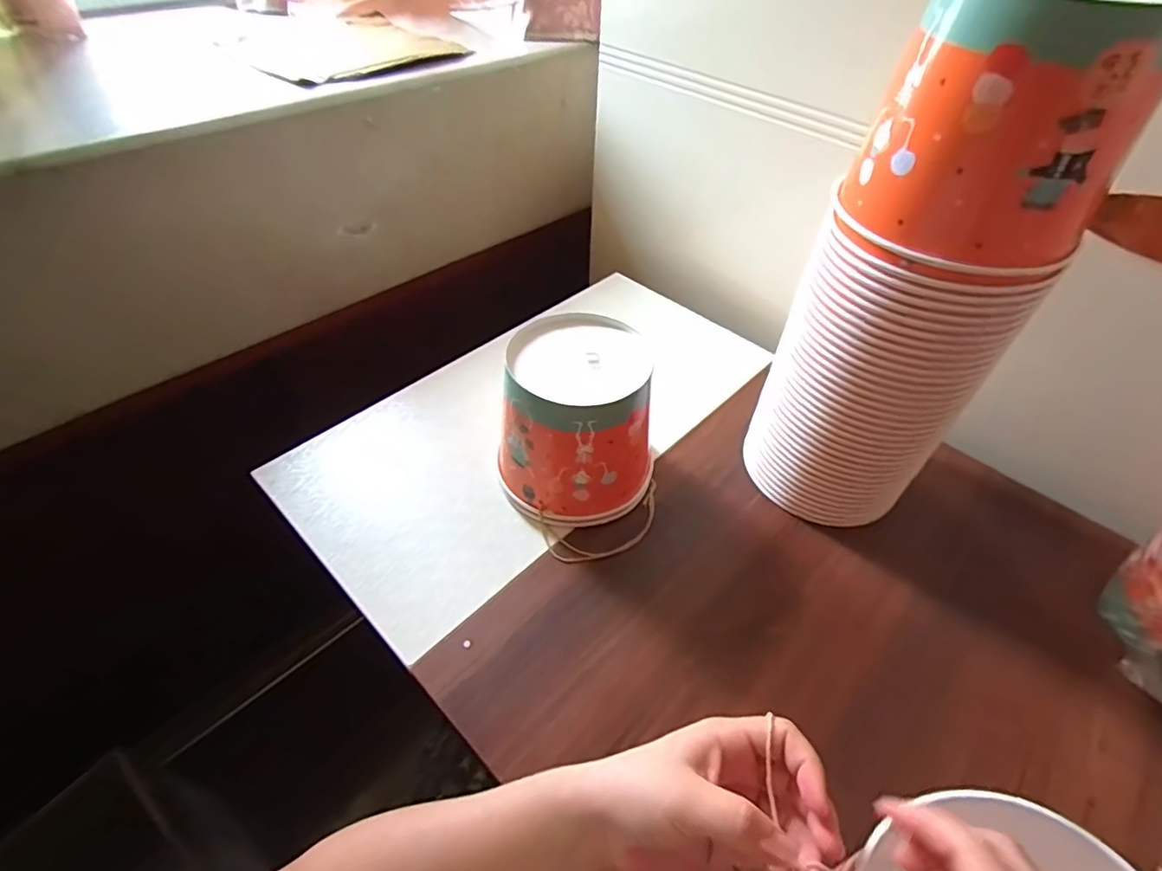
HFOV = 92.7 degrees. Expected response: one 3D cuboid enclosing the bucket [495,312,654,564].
[{"bbox_3d":[0.000,-0.001,0.523,0.137,0.142,0.176,0,46,-1],"label":"bucket"}]

